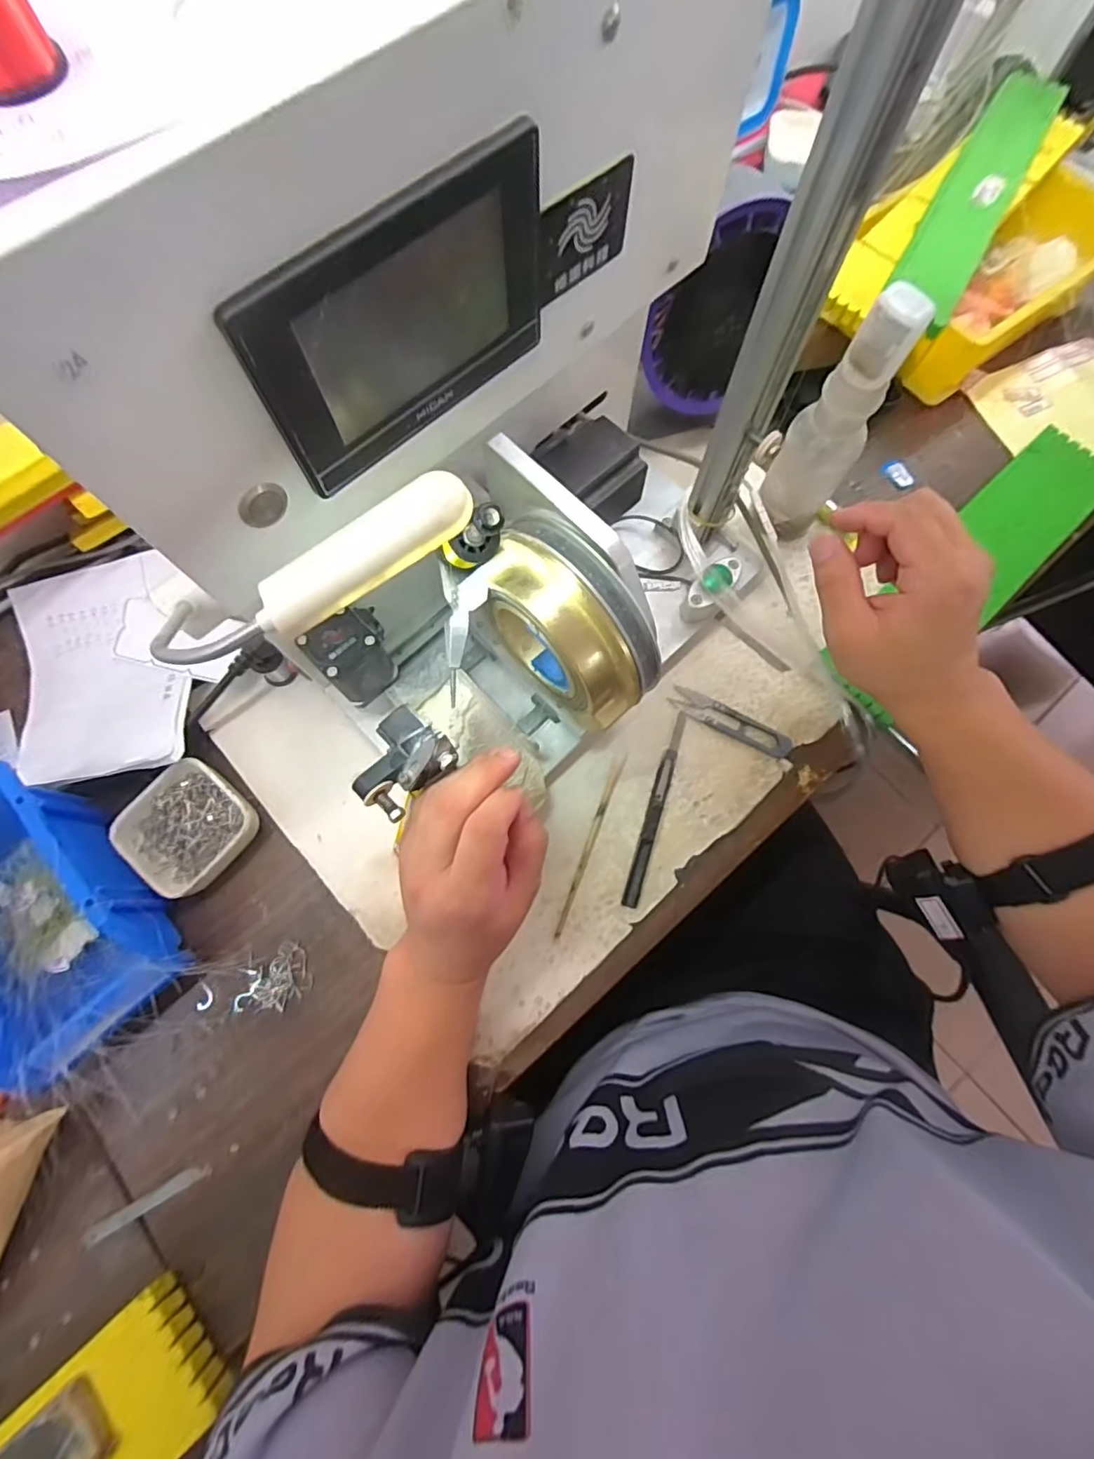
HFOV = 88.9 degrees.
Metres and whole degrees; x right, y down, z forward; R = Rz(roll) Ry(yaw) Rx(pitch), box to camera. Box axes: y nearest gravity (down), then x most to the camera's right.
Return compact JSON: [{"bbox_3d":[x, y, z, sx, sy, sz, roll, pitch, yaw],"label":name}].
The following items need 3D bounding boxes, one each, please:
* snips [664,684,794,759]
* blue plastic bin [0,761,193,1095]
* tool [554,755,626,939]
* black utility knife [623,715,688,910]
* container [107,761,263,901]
[{"bbox_3d":[0.150,-0.006,0.456,0.101,0.009,0.023,31,77,8],"label":"snips"},{"bbox_3d":[-0.346,0.133,0.381,0.129,0.080,0.179,-41,79,-10],"label":"blue plastic bin"},{"bbox_3d":[0.033,0.087,0.431,0.009,0.004,0.146,21,76,6],"label":"tool"},{"bbox_3d":[0.086,0.060,0.439,0.012,0.005,0.157,18,75,5],"label":"black utility knife"},{"bbox_3d":[-0.270,0.073,0.423,0.088,0.030,0.080,40,78,10],"label":"container"}]

